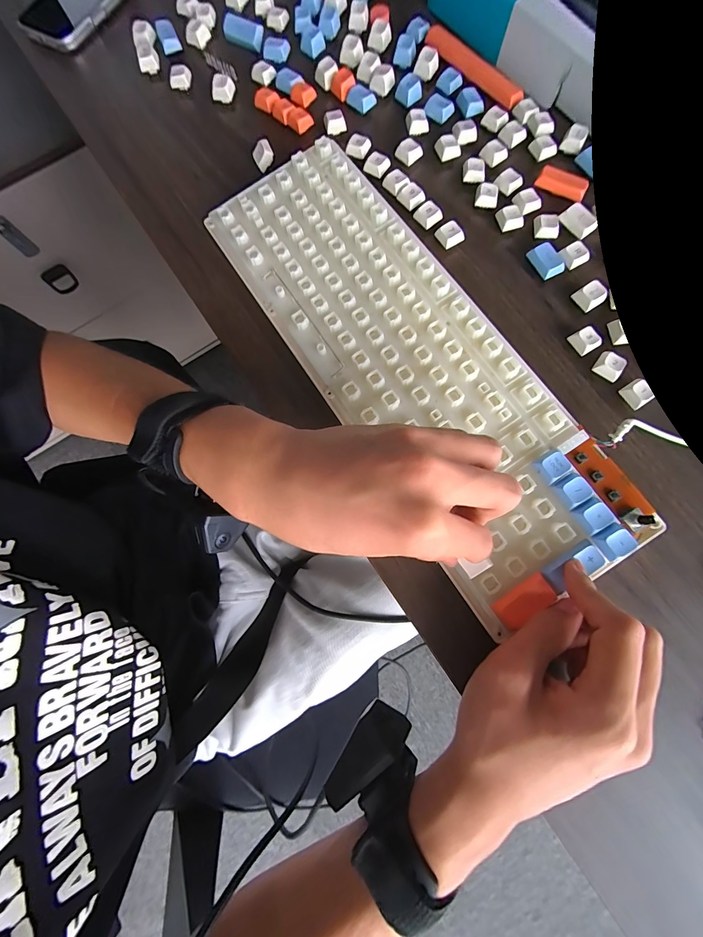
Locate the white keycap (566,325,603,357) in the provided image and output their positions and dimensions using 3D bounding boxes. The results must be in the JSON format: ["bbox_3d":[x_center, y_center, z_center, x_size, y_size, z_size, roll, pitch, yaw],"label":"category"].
[{"bbox_3d":[0.177,-0.097,0.259,0.018,0.010,0.018,-30,79,-5],"label":"white keycap"}]

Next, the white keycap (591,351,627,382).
[{"bbox_3d":[0.192,-0.076,0.254,0.019,0.011,0.018,36,81,8],"label":"white keycap"}]

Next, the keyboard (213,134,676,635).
[{"bbox_3d":[0.033,-0.085,0.250,0.131,0.028,0.374,-35,78,-7],"label":"keyboard"}]

